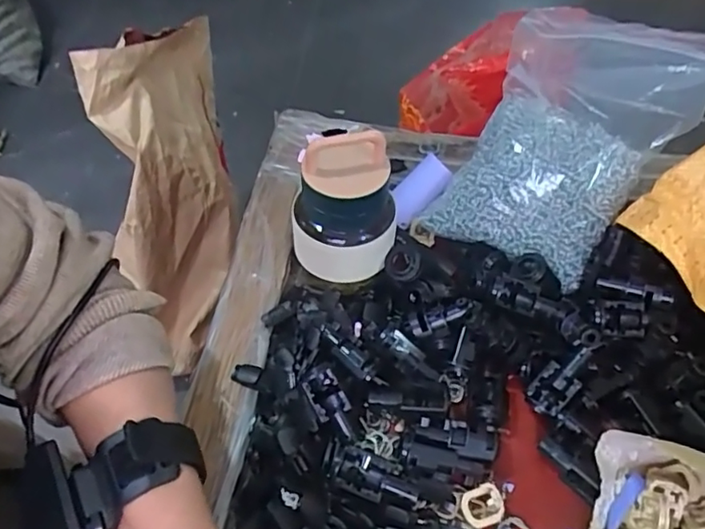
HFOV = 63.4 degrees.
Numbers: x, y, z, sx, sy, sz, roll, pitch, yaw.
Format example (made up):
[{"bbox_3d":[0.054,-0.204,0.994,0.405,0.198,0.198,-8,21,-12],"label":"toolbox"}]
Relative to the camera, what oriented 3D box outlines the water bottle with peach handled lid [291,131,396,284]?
[{"bbox_3d":[-0.004,-0.038,0.412,0.068,0.115,0.062,2,53,-3],"label":"water bottle with peach handled lid"}]

